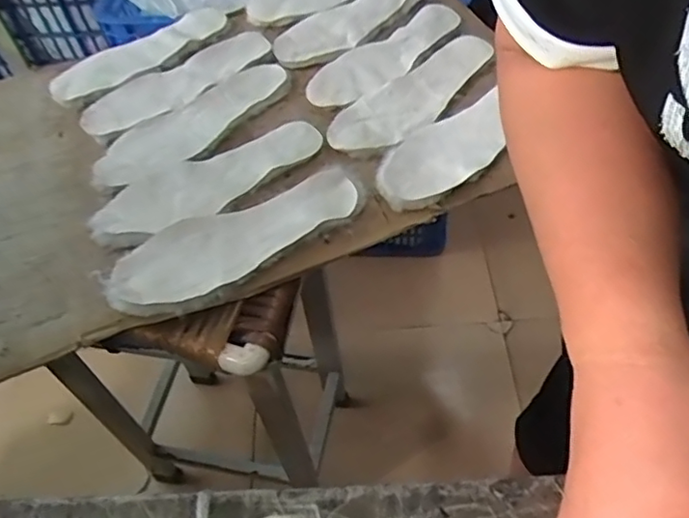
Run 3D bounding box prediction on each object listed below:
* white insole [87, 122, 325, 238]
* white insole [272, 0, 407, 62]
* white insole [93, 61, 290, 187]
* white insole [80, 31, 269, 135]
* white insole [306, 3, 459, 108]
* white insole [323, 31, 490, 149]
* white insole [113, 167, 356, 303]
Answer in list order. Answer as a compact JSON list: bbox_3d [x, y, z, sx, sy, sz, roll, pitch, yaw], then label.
[{"bbox_3d":[-0.143,-0.089,0.663,0.266,0.019,0.090,-29,55,-16],"label":"white insole"},{"bbox_3d":[0.019,-0.348,0.854,0.279,0.013,0.085,-36,58,-21],"label":"white insole"},{"bbox_3d":[-0.178,-0.169,0.723,0.084,0.013,0.271,35,63,28],"label":"white insole"},{"bbox_3d":[-0.208,-0.228,0.768,0.264,0.014,0.082,-33,55,-20],"label":"white insole"},{"bbox_3d":[0.058,-0.271,0.795,0.266,0.012,0.088,-39,59,-22],"label":"white insole"},{"bbox_3d":[0.089,-0.204,0.737,0.260,0.013,0.095,-36,58,-21],"label":"white insole"},{"bbox_3d":[-0.104,-0.025,0.607,0.252,0.019,0.082,-25,54,-14],"label":"white insole"}]

